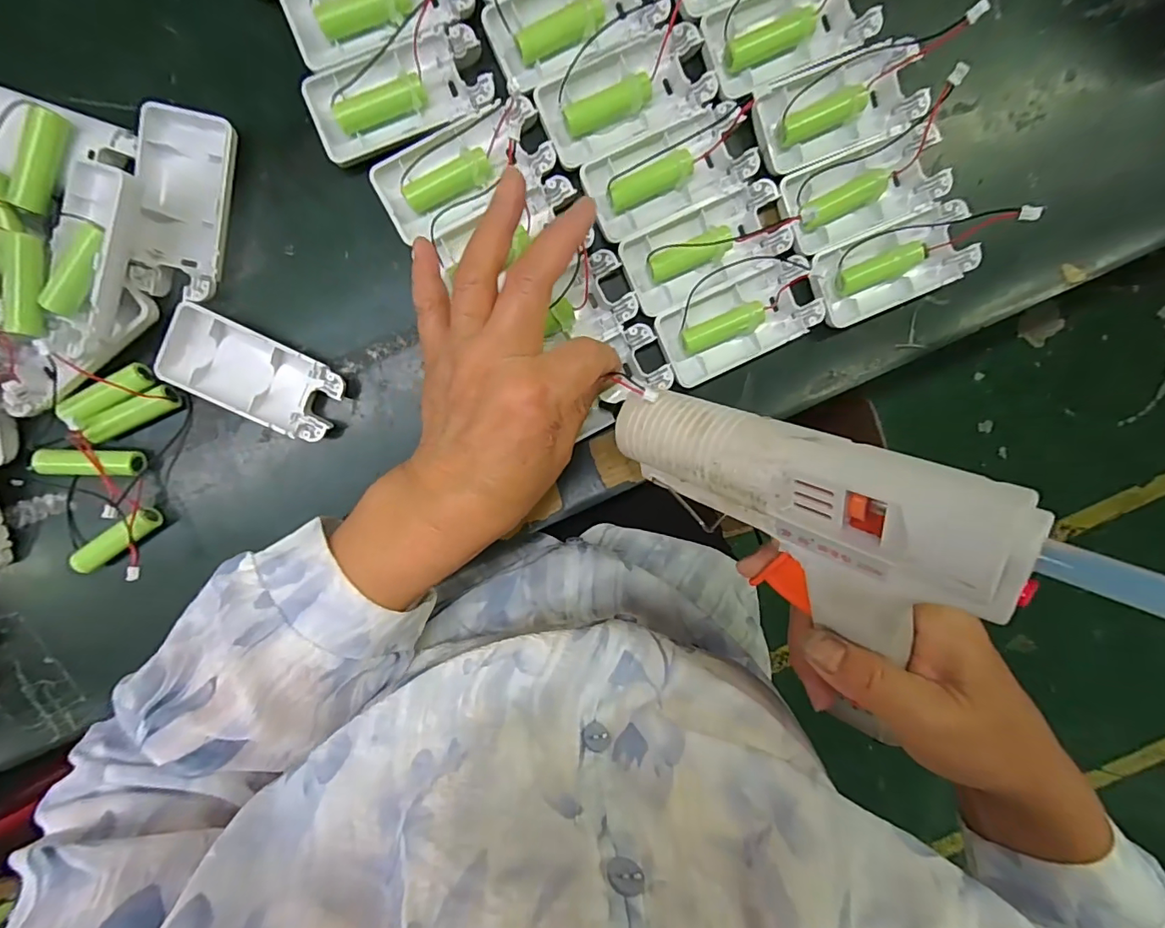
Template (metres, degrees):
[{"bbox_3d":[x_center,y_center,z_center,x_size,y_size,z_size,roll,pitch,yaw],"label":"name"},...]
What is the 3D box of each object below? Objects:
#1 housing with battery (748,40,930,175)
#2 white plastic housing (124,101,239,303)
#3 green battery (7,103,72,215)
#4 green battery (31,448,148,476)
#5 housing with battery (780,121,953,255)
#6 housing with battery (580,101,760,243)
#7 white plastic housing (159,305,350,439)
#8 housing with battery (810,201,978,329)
[{"bbox_3d":[0.142,-0.196,0.280,0.089,0.016,0.047,-20,96,-2],"label":"housing with battery"},{"bbox_3d":[-0.215,-0.138,0.275,0.045,0.018,0.094,12,95,-5],"label":"white plastic housing"},{"bbox_3d":[-0.272,-0.151,0.255,0.013,0.011,0.050,26,93,-6],"label":"green battery"},{"bbox_3d":[-0.276,0.000,0.285,0.048,0.015,0.015,0,95,-4],"label":"green battery"},{"bbox_3d":[0.159,-0.155,0.286,0.090,0.013,0.044,-23,97,-1],"label":"housing with battery"},{"bbox_3d":[0.049,-0.162,0.285,0.093,0.015,0.042,-25,97,-1],"label":"housing with battery"},{"bbox_3d":[-0.185,-0.049,0.288,0.095,0.014,0.045,26,93,-6],"label":"white plastic housing"},{"bbox_3d":[0.179,-0.114,0.295,0.089,0.015,0.044,-23,97,-1],"label":"housing with battery"}]

